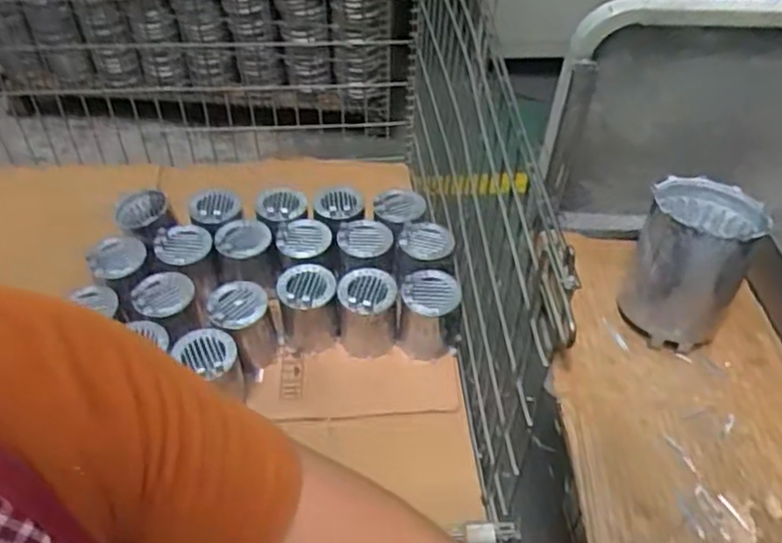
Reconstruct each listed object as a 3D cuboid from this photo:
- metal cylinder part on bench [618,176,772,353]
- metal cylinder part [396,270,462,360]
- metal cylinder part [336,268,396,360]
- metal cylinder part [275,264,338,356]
[{"bbox_3d":[0.257,-0.007,0.605,0.089,0.120,0.107,16,48,14],"label":"metal cylinder part on bench"},{"bbox_3d":[0.060,0.065,1.065,0.090,0.110,0.092,10,47,8],"label":"metal cylinder part"},{"bbox_3d":[-0.036,0.064,1.073,0.088,0.118,0.088,-1,46,-2],"label":"metal cylinder part"},{"bbox_3d":[-0.128,0.058,1.086,0.088,0.124,0.092,-7,47,-8],"label":"metal cylinder part"}]

